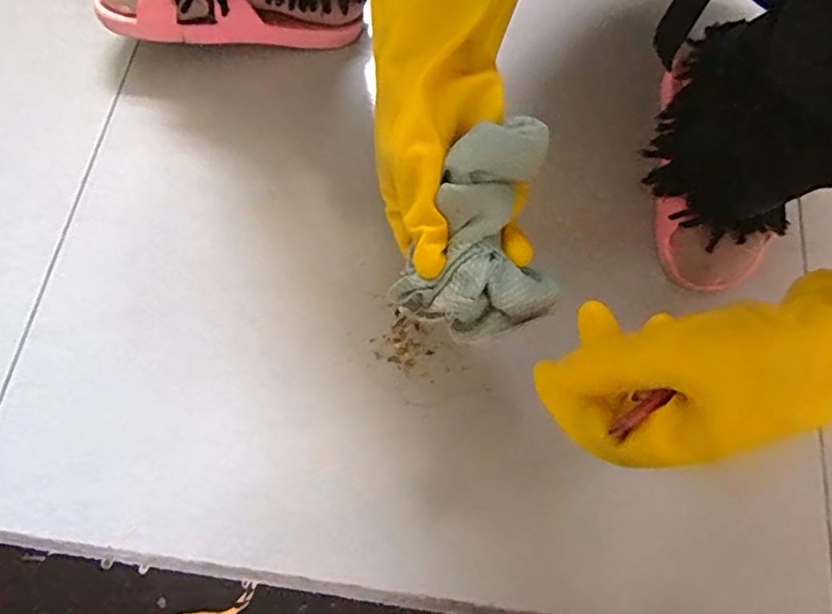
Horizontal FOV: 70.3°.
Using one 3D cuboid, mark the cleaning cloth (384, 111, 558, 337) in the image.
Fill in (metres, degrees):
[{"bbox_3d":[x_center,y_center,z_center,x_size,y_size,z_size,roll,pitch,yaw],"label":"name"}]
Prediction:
[{"bbox_3d":[0.047,-0.043,0.331,0.083,0.057,0.115,26,70,7],"label":"cleaning cloth"}]

